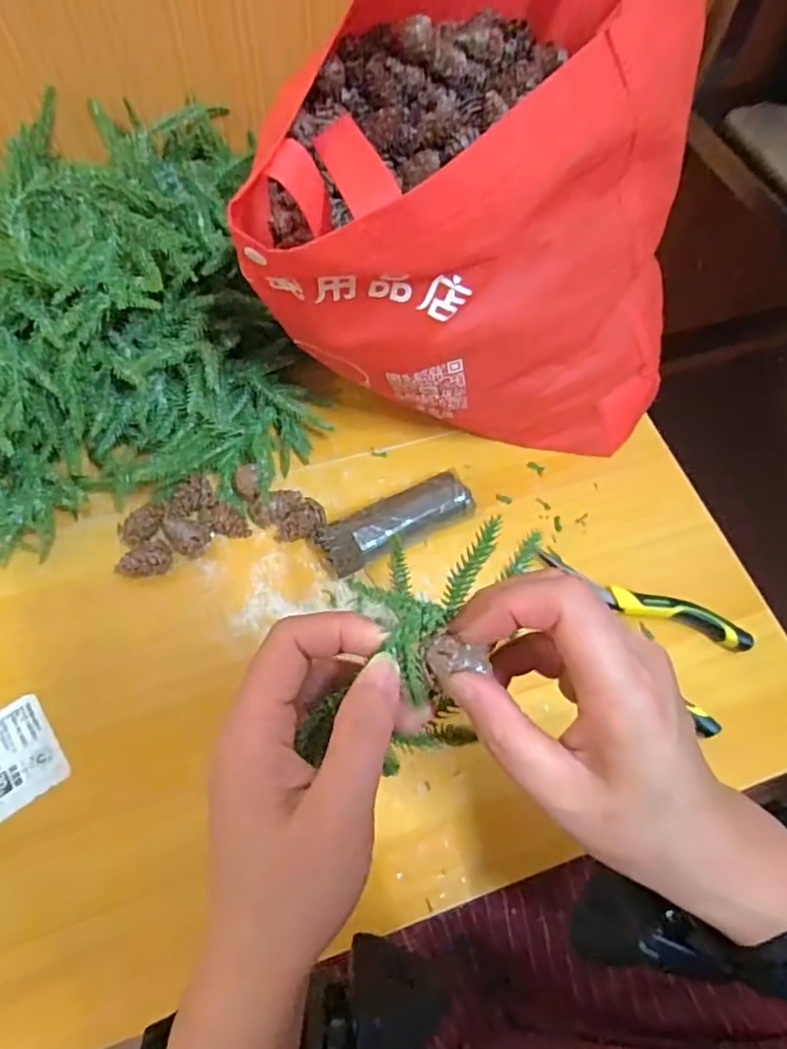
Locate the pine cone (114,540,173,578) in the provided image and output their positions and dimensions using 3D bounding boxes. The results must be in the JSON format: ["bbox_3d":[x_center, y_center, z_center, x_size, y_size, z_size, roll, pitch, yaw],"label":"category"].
[{"bbox_3d":[-0.163,0.026,0.406,0.034,0.020,0.019,-31,68,-17],"label":"pine cone"}]

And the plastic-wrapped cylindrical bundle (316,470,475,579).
[{"bbox_3d":[0.003,0.000,0.422,0.109,0.030,0.033,-26,67,-15],"label":"plastic-wrapped cylindrical bundle"}]

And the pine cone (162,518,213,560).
[{"bbox_3d":[-0.138,0.008,0.414,0.037,0.022,0.020,30,65,12],"label":"pine cone"}]

